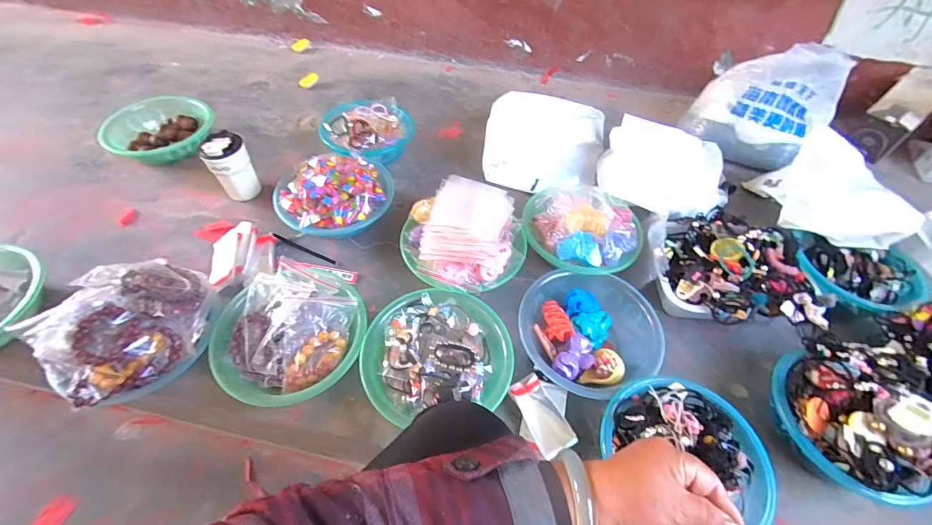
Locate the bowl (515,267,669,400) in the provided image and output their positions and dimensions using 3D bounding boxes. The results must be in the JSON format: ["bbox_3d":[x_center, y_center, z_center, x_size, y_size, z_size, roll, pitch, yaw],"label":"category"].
[{"bbox_3d":[0.212,0.126,0.704,0.225,0.071,0.214,1,53,-2],"label":"bowl"}]

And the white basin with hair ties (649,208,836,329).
[{"bbox_3d":[0.502,0.014,0.751,0.299,0.120,0.234,10,53,5],"label":"white basin with hair ties"}]

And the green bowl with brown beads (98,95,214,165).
[{"bbox_3d":[-0.740,-0.311,0.977,0.235,0.087,0.200,-29,59,-22],"label":"green bowl with brown beads"}]

